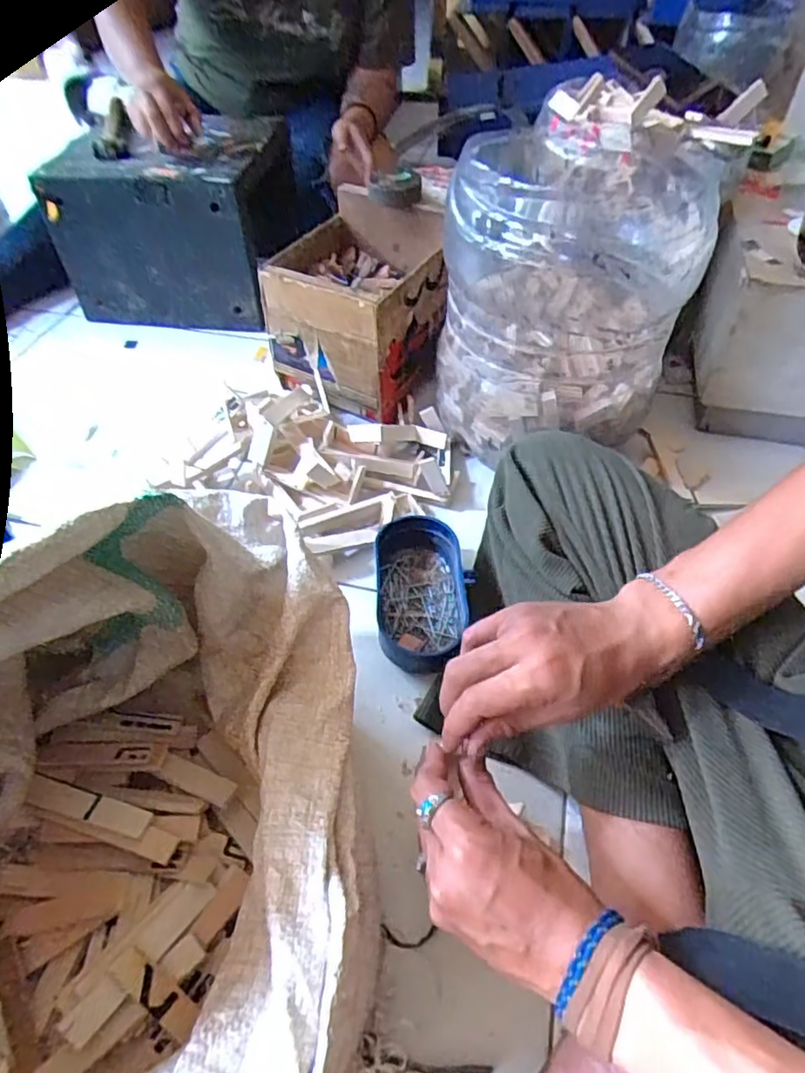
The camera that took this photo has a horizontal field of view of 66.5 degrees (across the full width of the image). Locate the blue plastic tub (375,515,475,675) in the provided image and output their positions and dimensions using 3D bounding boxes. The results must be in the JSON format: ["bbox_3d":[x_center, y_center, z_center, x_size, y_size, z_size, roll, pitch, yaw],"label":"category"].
[{"bbox_3d":[0.021,0.052,0.591,0.090,0.045,0.152,-2,49,-2],"label":"blue plastic tub"}]

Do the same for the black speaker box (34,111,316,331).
[{"bbox_3d":[-0.317,-0.454,0.894,0.271,0.217,0.228,6,49,5],"label":"black speaker box"}]

